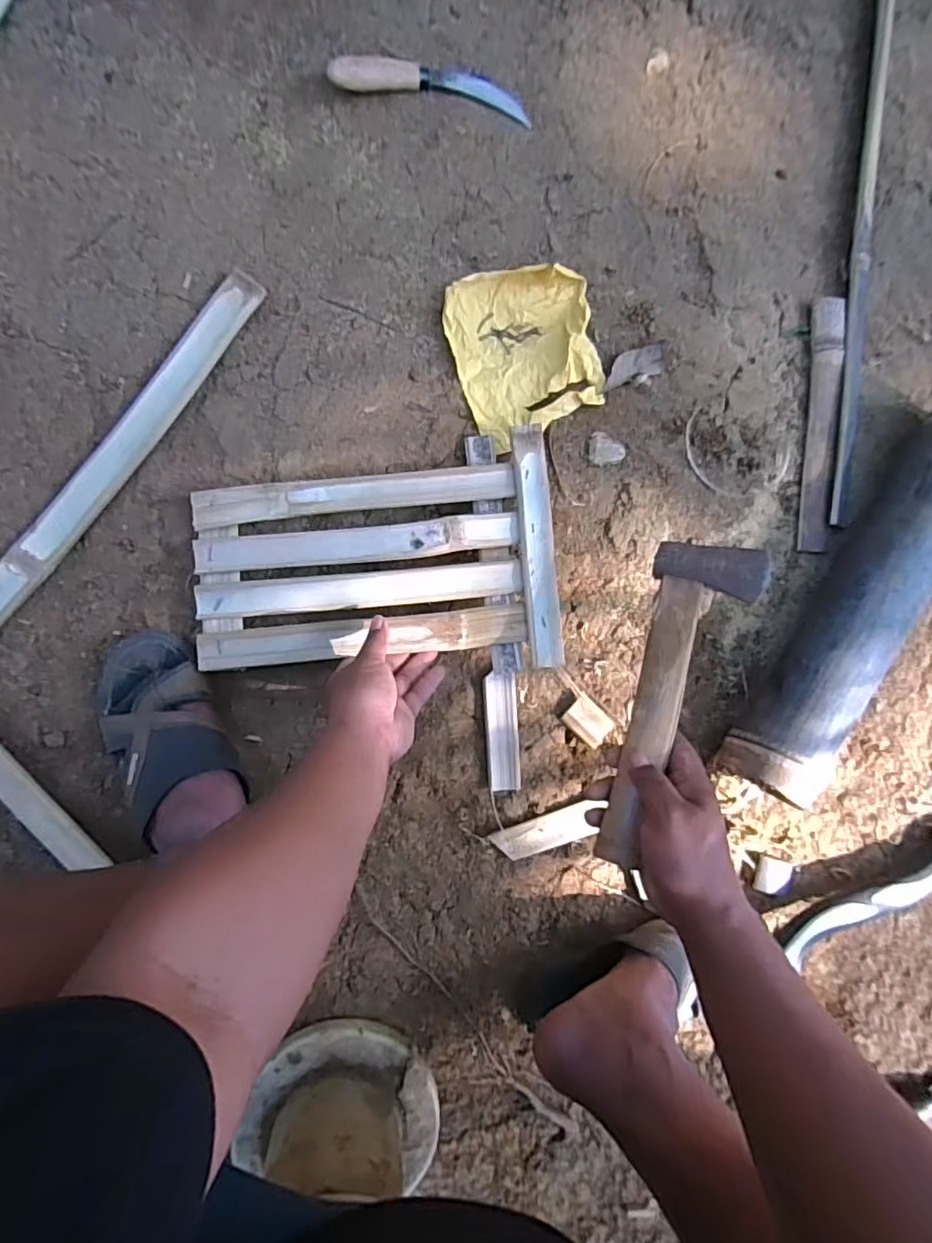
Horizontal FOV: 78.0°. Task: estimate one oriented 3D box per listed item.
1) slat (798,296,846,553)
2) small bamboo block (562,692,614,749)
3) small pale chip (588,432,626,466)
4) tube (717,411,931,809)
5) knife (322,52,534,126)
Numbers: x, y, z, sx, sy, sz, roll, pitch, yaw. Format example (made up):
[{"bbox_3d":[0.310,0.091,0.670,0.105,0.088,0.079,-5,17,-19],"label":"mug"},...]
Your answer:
[{"bbox_3d":[0.391,-0.215,0.632,0.031,0.013,0.273,3,90,-7],"label":"slat"},{"bbox_3d":[0.131,0.106,0.615,0.049,0.014,0.039,43,85,-5],"label":"small bamboo block"},{"bbox_3d":[0.152,-0.185,0.620,0.039,0.004,0.034,6,90,-7],"label":"small pale chip"},{"bbox_3d":[0.418,-0.036,0.604,0.074,0.097,0.466,34,89,-5],"label":"tube"},{"bbox_3d":[-0.034,-0.539,0.575,0.196,0.021,0.039,2,90,-7],"label":"knife"}]

